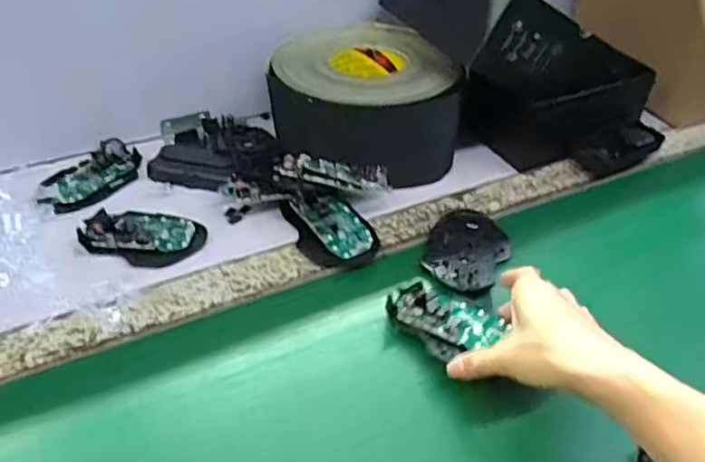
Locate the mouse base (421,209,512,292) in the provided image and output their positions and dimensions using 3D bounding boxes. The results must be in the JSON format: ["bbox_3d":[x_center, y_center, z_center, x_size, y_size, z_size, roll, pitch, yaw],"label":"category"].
[{"bbox_3d":[0.112,0.016,0.614,0.077,0.008,0.114,24,45,21],"label":"mouse base"}]

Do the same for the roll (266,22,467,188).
[{"bbox_3d":[0.017,-0.155,0.722,0.202,0.113,0.200,2,41,-2],"label":"roll"}]

